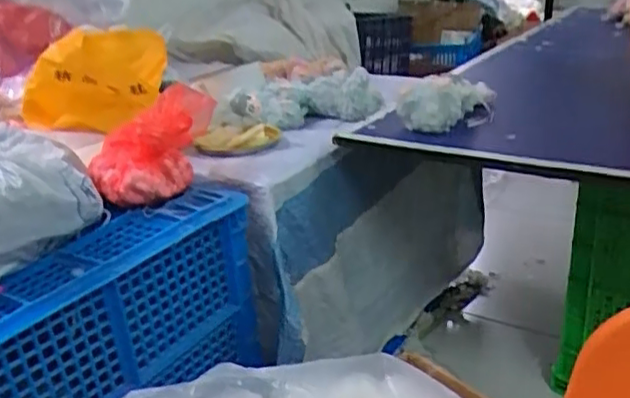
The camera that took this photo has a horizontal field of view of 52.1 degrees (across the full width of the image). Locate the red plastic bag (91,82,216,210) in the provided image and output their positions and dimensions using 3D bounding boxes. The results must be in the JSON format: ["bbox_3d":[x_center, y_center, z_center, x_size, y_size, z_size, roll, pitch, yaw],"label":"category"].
[{"bbox_3d":[-0.217,-0.073,0.839,0.109,0.107,0.166,3,24,19],"label":"red plastic bag"}]

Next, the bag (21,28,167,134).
[{"bbox_3d":[-0.333,-0.187,0.977,0.199,0.139,0.119,5,25,24],"label":"bag"}]

